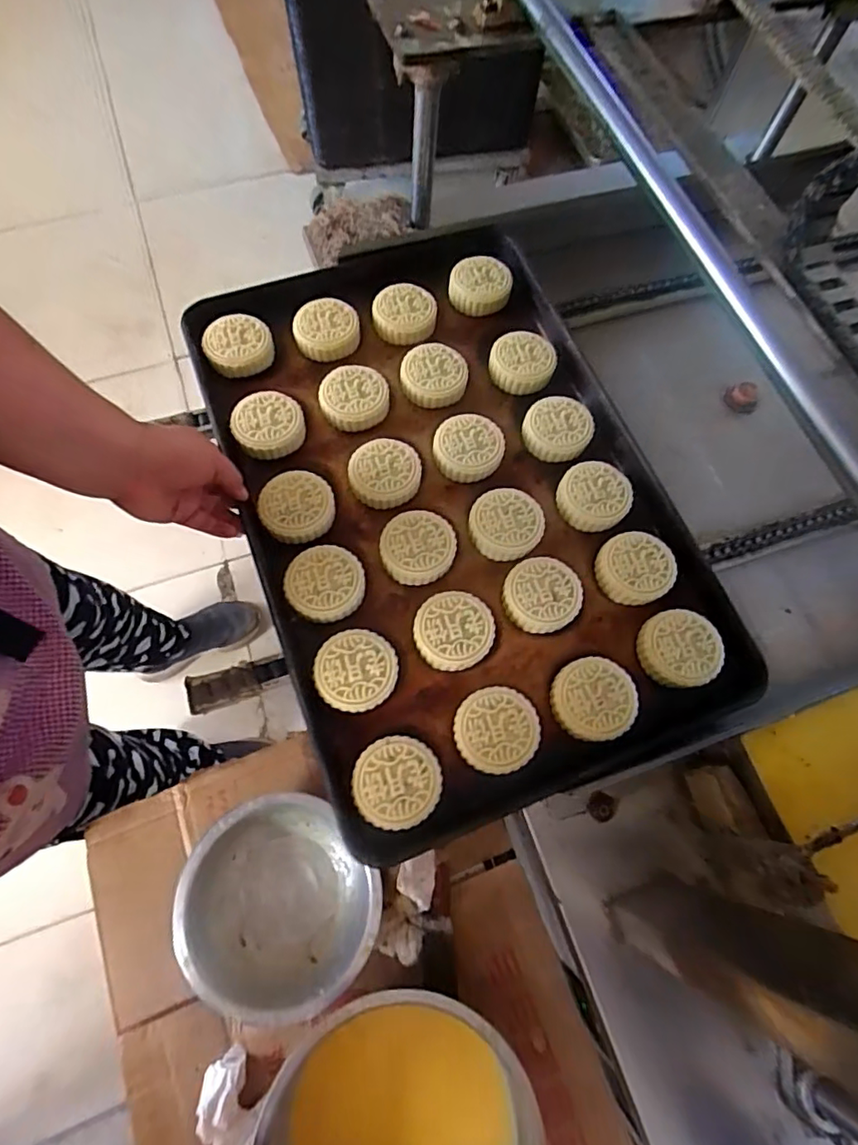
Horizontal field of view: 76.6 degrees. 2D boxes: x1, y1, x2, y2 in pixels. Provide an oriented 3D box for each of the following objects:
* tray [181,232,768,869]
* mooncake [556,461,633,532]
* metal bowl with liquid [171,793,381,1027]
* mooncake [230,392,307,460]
[{"bbox_3d":[0.020,-0.092,0.547,0.401,0.052,0.598,-21,72,-9],"label":"tray"},{"bbox_3d":[0.167,-0.077,0.549,0.068,0.023,0.068,0,70,-1],"label":"mooncake"},{"bbox_3d":[-0.145,0.322,0.530,0.176,0.061,0.177,0,70,-1],"label":"metal bowl with liquid"},{"bbox_3d":[-0.165,-0.149,0.560,0.070,0.025,0.065,0,70,-1],"label":"mooncake"}]

